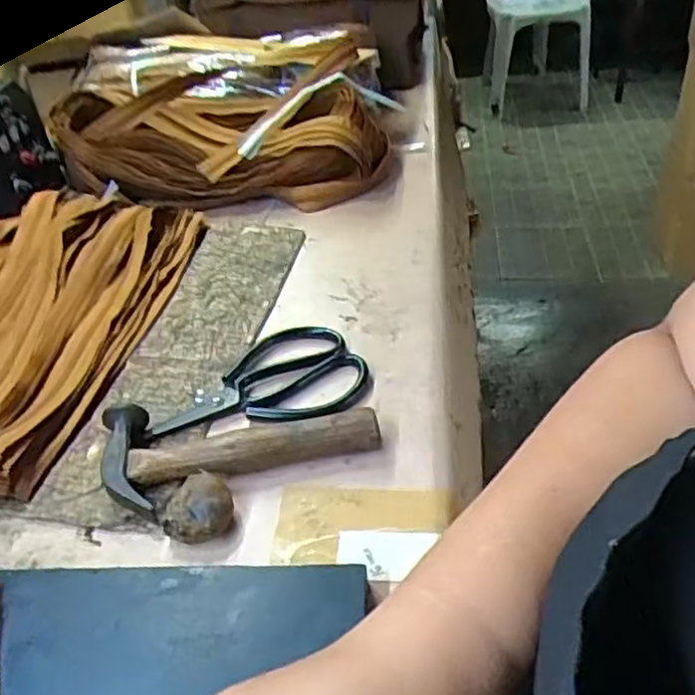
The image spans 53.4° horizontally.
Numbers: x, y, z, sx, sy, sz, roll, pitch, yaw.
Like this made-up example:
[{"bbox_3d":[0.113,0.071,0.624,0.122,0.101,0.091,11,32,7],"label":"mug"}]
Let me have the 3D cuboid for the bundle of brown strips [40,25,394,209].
[{"bbox_3d":[-0.148,-0.301,0.862,0.390,0.120,0.270,0,40,5],"label":"bundle of brown strips"}]

